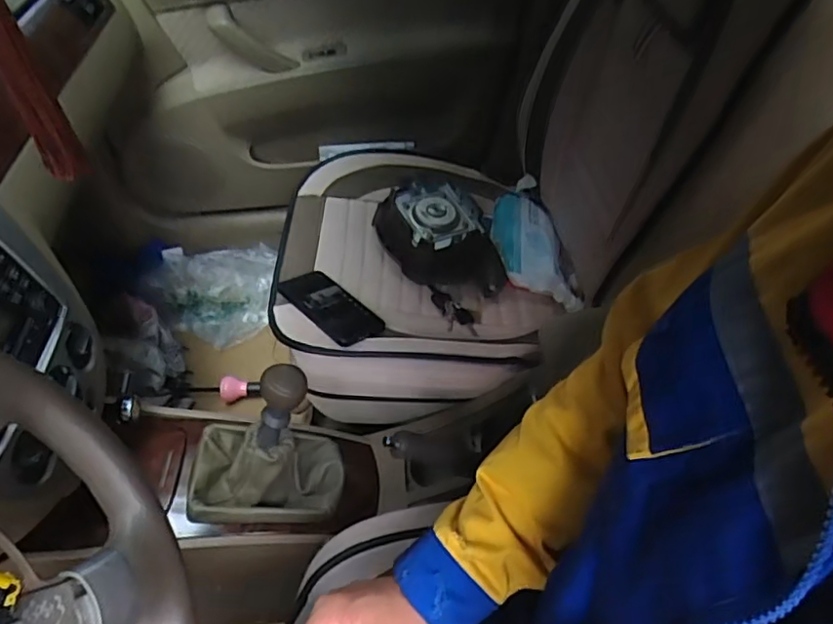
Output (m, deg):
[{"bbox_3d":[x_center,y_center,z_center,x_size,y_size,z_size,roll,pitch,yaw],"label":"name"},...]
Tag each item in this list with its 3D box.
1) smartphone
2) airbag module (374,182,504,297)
[{"bbox_3d":[-0.118,-0.009,0.843,0.072,0.014,0.161,-31,54,-31],"label":"smartphone"},{"bbox_3d":[0.034,-0.136,0.965,0.197,0.099,0.185,-6,44,-1],"label":"airbag module"}]

